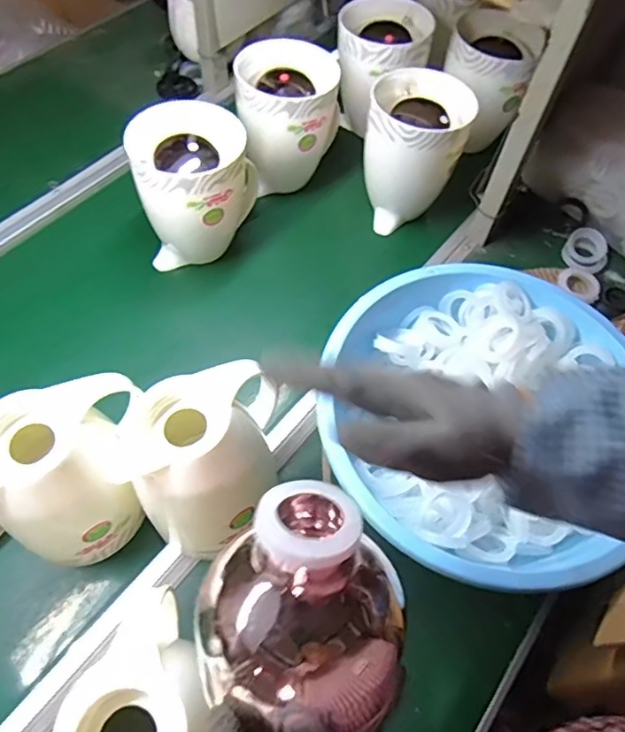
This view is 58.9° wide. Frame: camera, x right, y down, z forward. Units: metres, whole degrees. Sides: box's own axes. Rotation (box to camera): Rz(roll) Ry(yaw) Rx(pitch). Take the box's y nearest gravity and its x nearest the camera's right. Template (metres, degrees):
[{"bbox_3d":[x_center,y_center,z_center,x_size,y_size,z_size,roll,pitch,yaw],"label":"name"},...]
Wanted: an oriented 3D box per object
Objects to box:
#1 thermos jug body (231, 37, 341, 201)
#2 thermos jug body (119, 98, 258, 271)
[{"bbox_3d":[-0.037,-0.371,0.856,0.152,0.180,0.146,-1,60,-4],"label":"thermos jug body"},{"bbox_3d":[-0.164,-0.247,0.777,0.140,0.197,0.144,7,59,1],"label":"thermos jug body"}]

